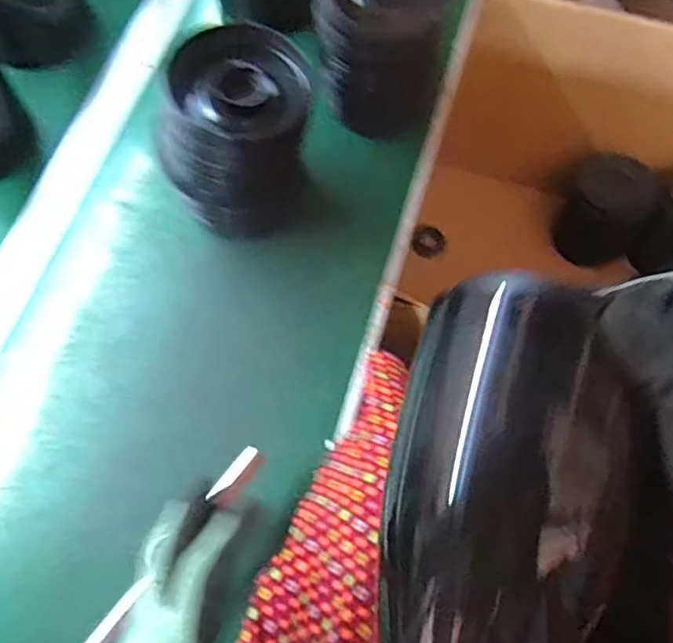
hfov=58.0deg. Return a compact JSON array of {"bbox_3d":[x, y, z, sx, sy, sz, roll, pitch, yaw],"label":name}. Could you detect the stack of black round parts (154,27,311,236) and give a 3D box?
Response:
[{"bbox_3d":[-0.092,-0.164,0.562,0.134,0.162,0.108,-4,69,-4],"label":"stack of black round parts"}]

